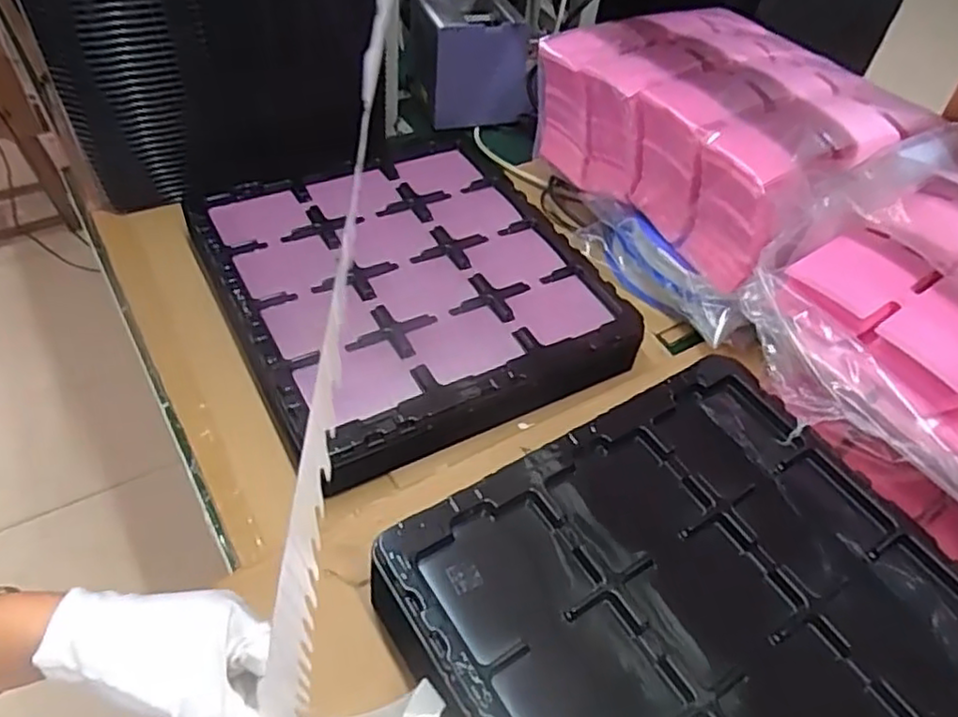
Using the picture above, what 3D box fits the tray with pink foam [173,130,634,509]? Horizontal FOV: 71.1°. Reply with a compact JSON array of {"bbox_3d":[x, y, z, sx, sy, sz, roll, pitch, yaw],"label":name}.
[{"bbox_3d":[-0.078,-0.080,0.684,0.340,0.064,0.375,-21,55,-23],"label":"tray with pink foam"}]

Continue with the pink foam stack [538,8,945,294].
[{"bbox_3d":[0.254,-0.229,0.709,0.248,0.158,0.336,-24,56,-25],"label":"pink foam stack"}]

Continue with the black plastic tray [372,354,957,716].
[{"bbox_3d":[0.162,0.195,0.416,0.339,0.054,0.365,-24,56,-25],"label":"black plastic tray"}]

